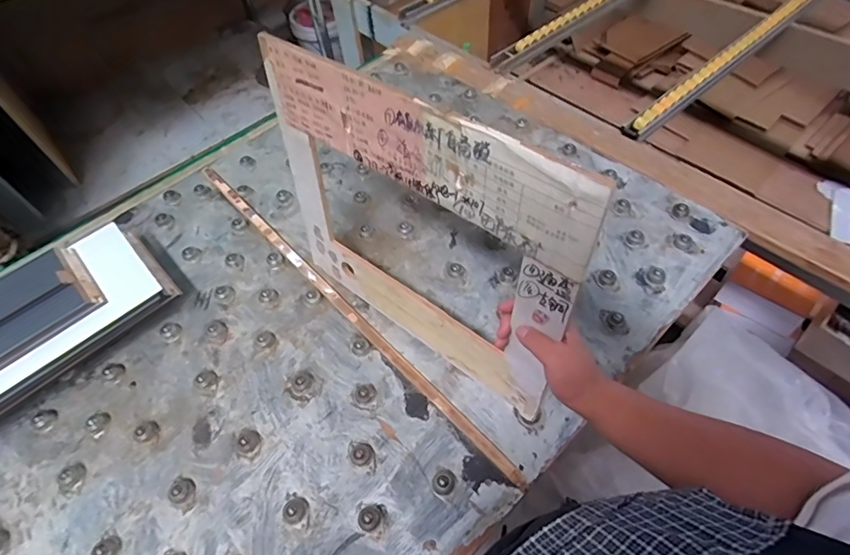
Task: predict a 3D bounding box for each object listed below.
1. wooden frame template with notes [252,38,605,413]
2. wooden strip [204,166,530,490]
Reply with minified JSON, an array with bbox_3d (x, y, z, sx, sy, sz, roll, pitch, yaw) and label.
[{"bbox_3d":[-0.020,-0.049,0.576,0.423,0.378,0.010,32,55,27],"label":"wooden frame template with notes"},{"bbox_3d":[-0.150,0.029,0.780,0.021,0.029,0.801,-39,61,-21],"label":"wooden strip"}]

